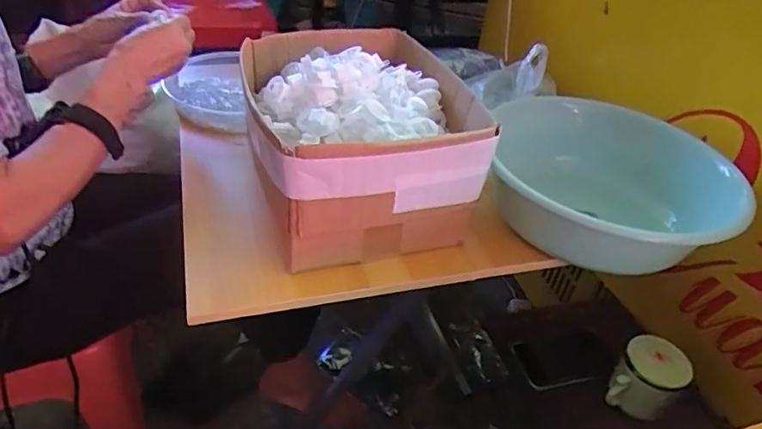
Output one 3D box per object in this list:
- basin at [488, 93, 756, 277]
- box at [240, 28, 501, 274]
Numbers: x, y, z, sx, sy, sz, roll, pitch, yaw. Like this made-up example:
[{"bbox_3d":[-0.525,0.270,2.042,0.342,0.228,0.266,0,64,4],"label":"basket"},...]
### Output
[{"bbox_3d":[0.268,-0.038,0.648,0.262,0.102,0.261,5,37,-4],"label":"basin"},{"bbox_3d":[-0.028,-0.090,0.638,0.248,0.158,0.289,-3,38,-14],"label":"box"}]

